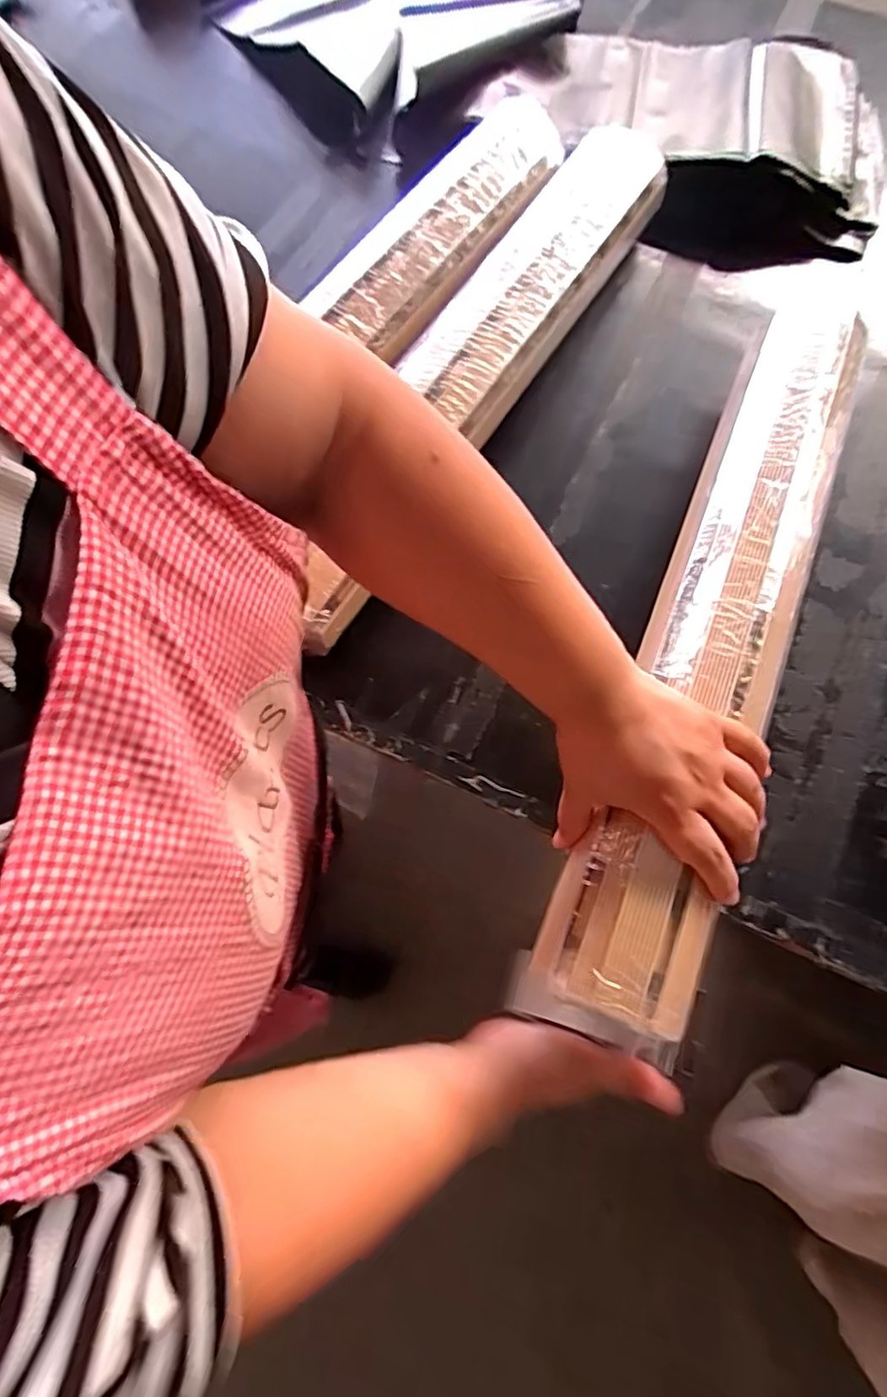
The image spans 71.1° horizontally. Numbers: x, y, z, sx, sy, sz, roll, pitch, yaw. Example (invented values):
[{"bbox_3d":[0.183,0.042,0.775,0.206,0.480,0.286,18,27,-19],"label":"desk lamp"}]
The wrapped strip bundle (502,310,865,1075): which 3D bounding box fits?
[{"bbox_3d":[0.205,-0.063,0.460,0.092,0.055,0.603,23,72,6],"label":"wrapped strip bundle"}]

